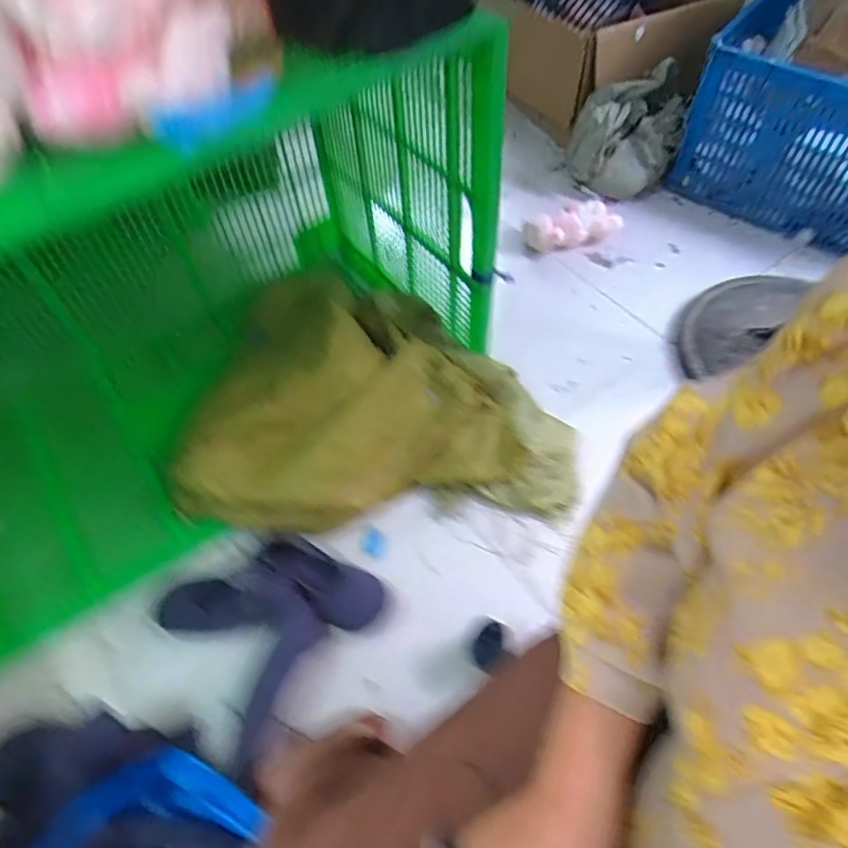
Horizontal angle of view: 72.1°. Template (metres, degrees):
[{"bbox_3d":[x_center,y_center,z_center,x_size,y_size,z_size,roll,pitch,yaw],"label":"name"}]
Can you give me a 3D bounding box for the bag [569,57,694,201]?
[{"bbox_3d":[0.496,-0.718,1.422,0.253,0.259,0.203,18,58,13],"label":"bag"}]

